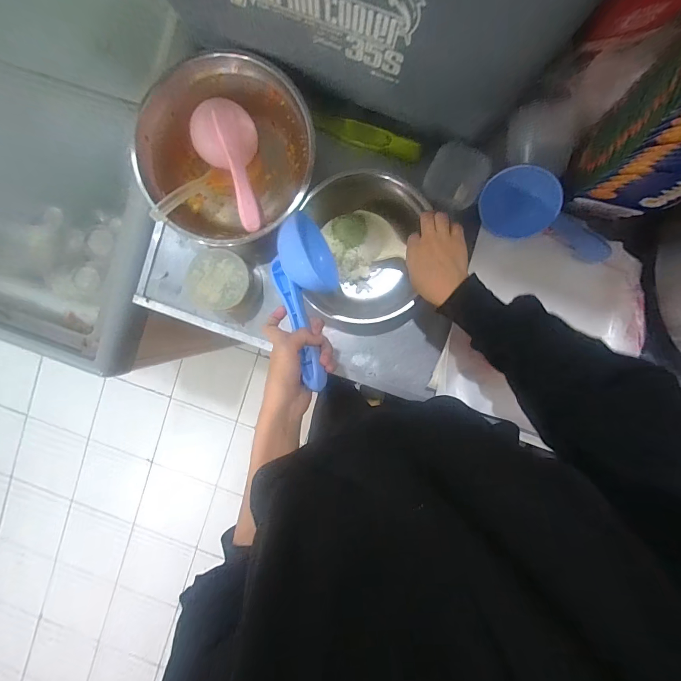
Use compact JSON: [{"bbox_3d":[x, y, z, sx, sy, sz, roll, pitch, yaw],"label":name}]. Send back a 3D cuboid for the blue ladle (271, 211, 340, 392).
[{"bbox_3d":[-0.040,-0.044,0.381,0.069,0.071,0.201,-5,71,5],"label":"blue ladle"}]

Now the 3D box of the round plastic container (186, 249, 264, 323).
[{"bbox_3d":[-0.173,-0.081,0.511,0.087,0.076,0.101,11,94,4],"label":"round plastic container"}]

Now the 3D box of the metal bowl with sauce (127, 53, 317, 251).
[{"bbox_3d":[-0.160,-0.269,0.496,0.249,0.082,0.231,-11,93,5],"label":"metal bowl with sauce"}]

